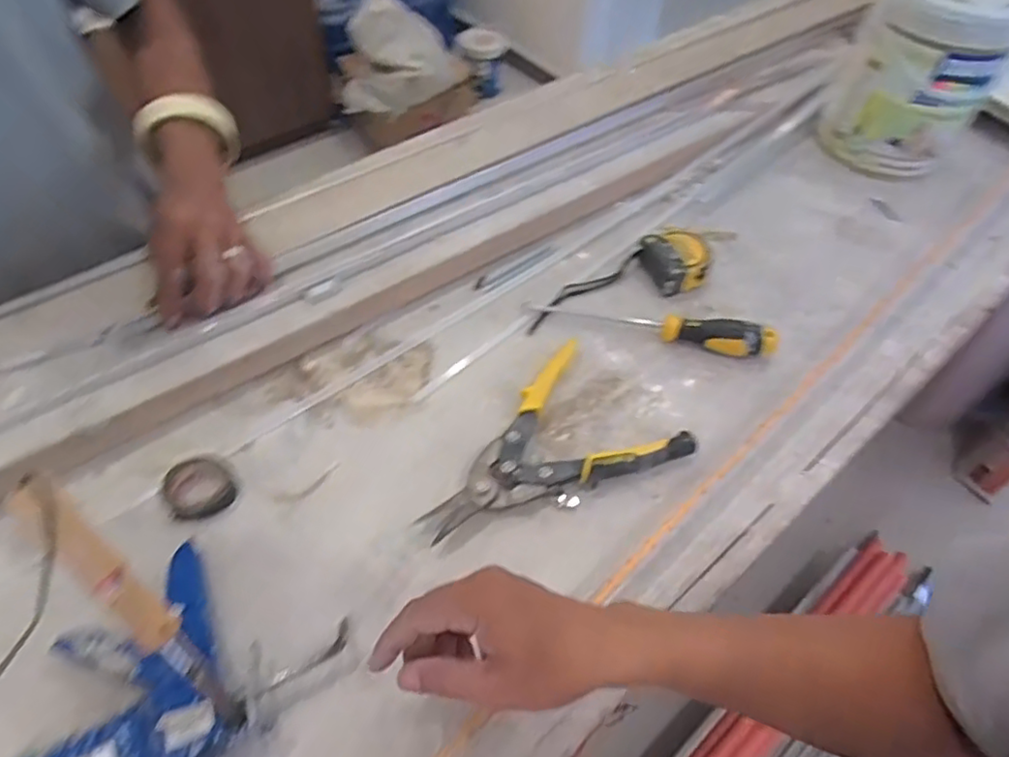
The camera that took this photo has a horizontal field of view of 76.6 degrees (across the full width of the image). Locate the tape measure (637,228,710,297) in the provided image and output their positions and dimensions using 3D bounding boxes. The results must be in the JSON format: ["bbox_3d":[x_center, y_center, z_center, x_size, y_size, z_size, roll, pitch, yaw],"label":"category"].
[{"bbox_3d":[0.186,-0.129,0.693,0.062,0.040,0.064,-20,59,-19],"label":"tape measure"}]

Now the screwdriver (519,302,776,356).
[{"bbox_3d":[0.144,-0.058,0.634,0.244,0.037,0.025,12,54,3],"label":"screwdriver"}]

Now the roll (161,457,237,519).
[{"bbox_3d":[-0.240,0.085,0.500,0.045,0.015,0.045,3,54,-4],"label":"roll"}]

